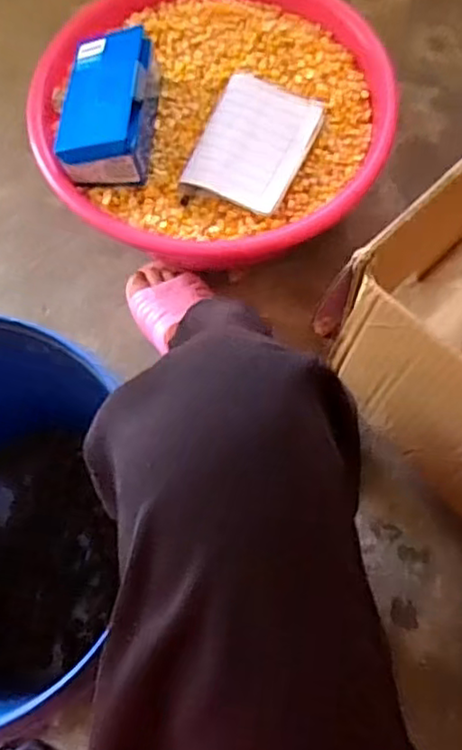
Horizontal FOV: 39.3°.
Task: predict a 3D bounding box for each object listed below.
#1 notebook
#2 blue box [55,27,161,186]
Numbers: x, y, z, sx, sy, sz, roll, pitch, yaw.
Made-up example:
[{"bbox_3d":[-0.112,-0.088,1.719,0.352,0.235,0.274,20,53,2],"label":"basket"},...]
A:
[{"bbox_3d":[0.025,-0.232,0.648,0.101,0.017,0.139,21,71,8],"label":"notebook"},{"bbox_3d":[-0.119,-0.259,0.636,0.081,0.069,0.141,3,70,1],"label":"blue box"}]

